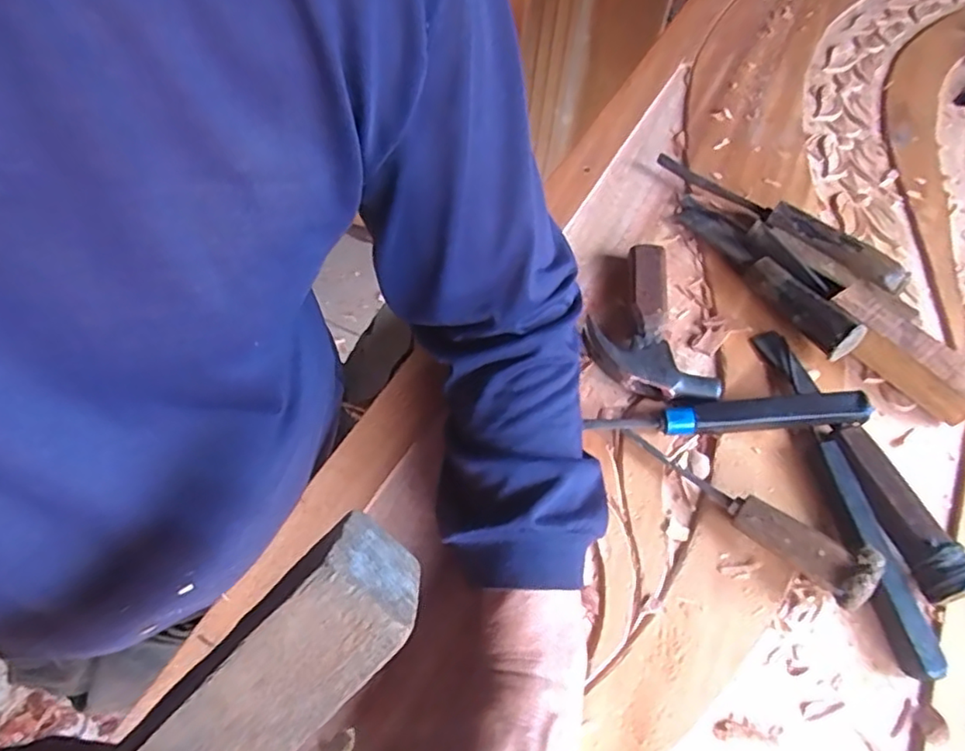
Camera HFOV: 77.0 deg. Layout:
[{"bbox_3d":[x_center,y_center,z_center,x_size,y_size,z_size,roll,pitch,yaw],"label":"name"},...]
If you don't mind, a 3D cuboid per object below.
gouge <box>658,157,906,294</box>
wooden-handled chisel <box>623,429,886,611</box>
[{"bbox_3d":[0.267,-0.144,0.560,0.024,0.036,0.243,-37,66,-21],"label":"gouge"},{"bbox_3d":[0.176,0.084,0.411,0.171,0.041,0.031,39,65,20],"label":"wooden-handled chisel"}]

